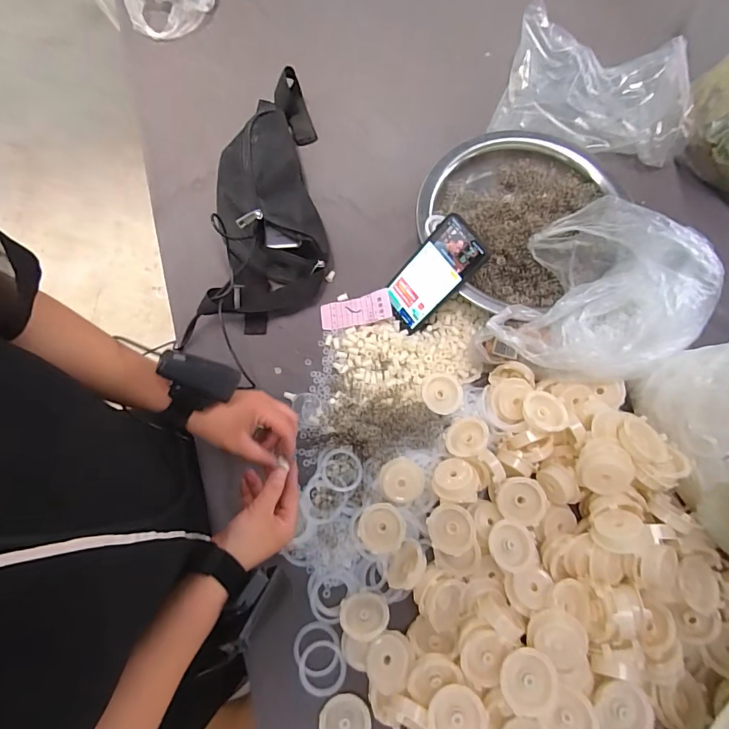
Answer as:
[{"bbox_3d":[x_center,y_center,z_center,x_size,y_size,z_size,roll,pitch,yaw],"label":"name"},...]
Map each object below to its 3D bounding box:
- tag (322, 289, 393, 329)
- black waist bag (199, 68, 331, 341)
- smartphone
[{"bbox_3d":[-0.013,-0.076,0.598,0.102,0.009,0.042,-11,72,12],"label":"tag"},{"bbox_3d":[-0.131,-0.263,0.621,0.159,0.078,0.425,1,72,0],"label":"black waist bag"},{"bbox_3d":[0.089,-0.116,0.555,0.074,0.011,0.155,49,123,13],"label":"smartphone"}]

